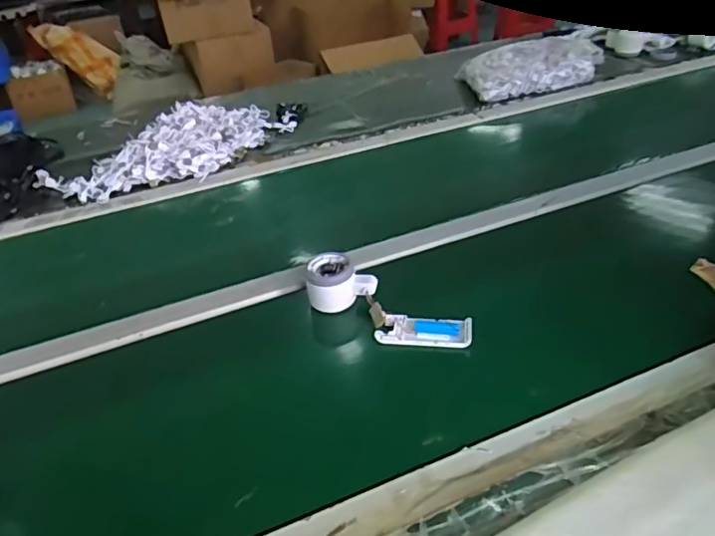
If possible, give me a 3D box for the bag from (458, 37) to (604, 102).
[{"bbox_3d":[0.381,-0.436,1.243,0.284,0.081,0.165,-8,36,-4],"label":"bag"}]

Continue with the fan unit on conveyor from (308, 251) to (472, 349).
[{"bbox_3d":[0.030,0.040,0.654,0.201,0.047,0.063,18,41,28],"label":"fan unit on conveyor"}]

